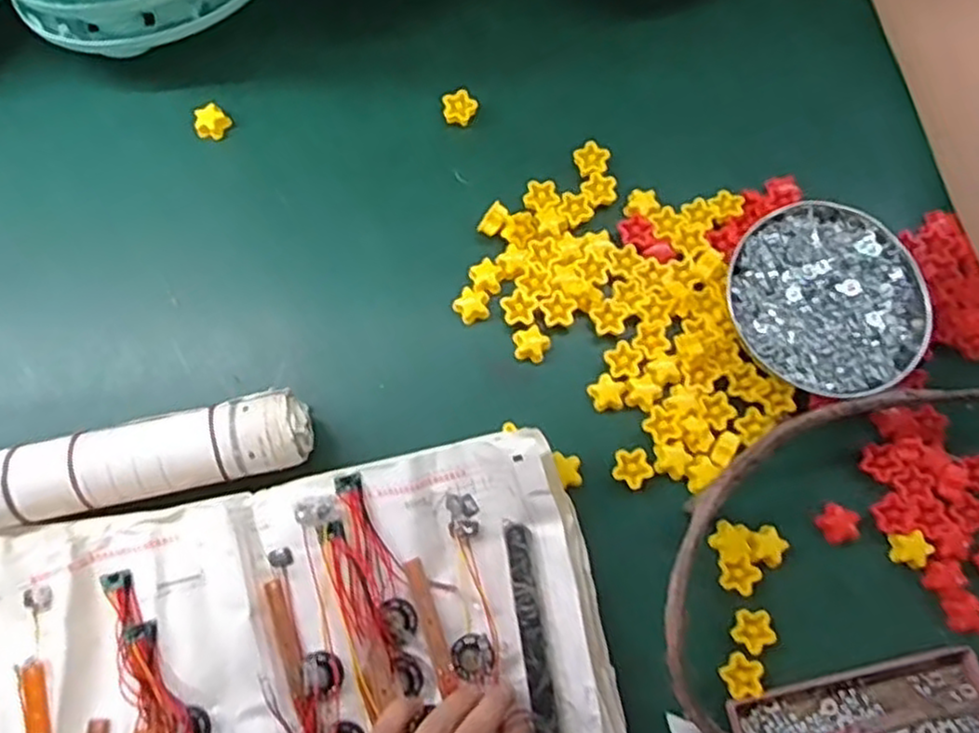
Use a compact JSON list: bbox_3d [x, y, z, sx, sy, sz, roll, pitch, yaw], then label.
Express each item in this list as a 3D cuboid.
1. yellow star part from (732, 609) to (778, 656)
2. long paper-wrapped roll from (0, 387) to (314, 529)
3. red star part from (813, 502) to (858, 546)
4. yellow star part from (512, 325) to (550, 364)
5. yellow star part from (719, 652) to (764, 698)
[{"bbox_3d":[0.172,0.171,0.467,0.026,0.006,0.027,18,71,7],"label":"yellow star part"},{"bbox_3d":[-0.281,0.075,0.468,0.328,0.047,0.054,-11,69,-5],"label":"long paper-wrapped roll"},{"bbox_3d":[0.239,0.108,0.491,0.027,0.015,0.026,40,74,14],"label":"red star part"},{"bbox_3d":[0.030,-0.016,0.523,0.027,0.016,0.023,7,70,3],"label":"yellow star part"},{"bbox_3d":[0.161,0.198,0.459,0.027,0.004,0.025,22,71,8],"label":"yellow star part"}]

